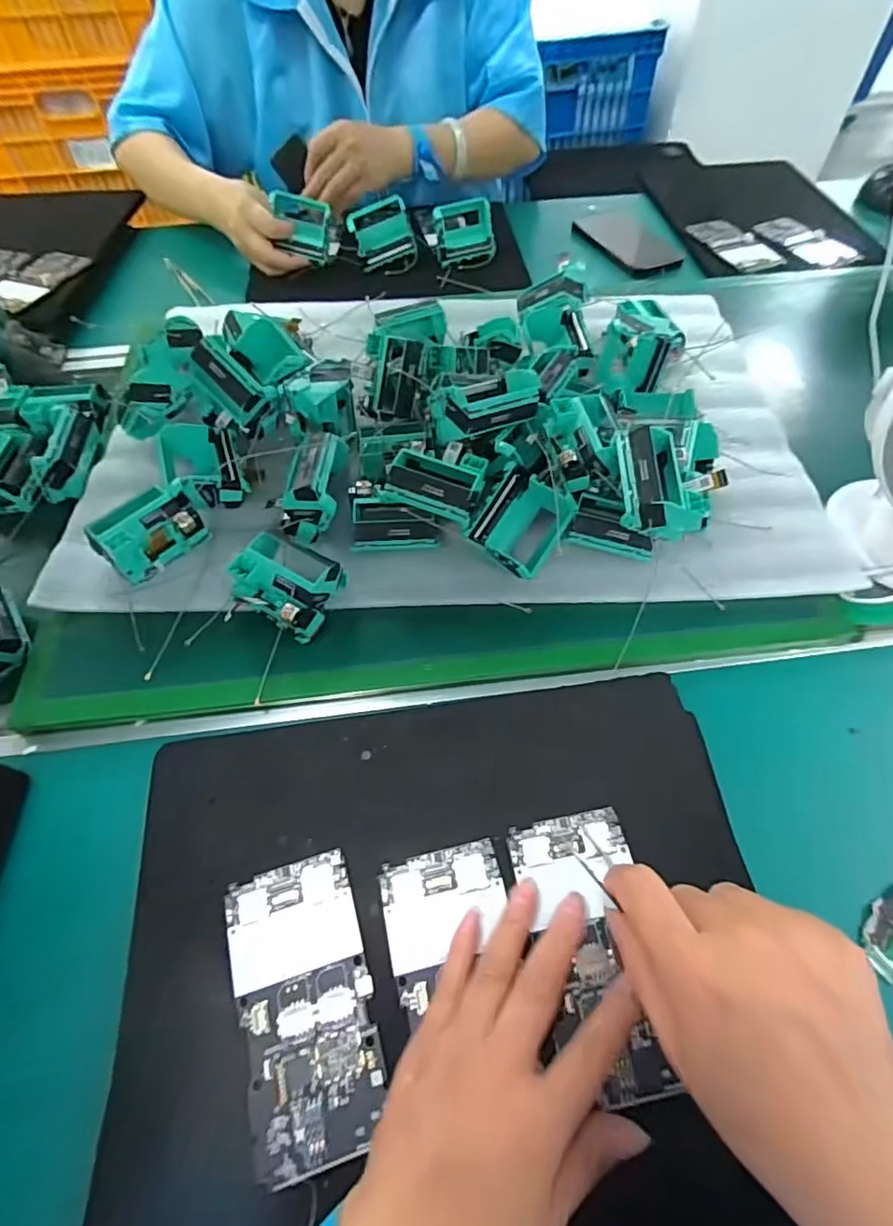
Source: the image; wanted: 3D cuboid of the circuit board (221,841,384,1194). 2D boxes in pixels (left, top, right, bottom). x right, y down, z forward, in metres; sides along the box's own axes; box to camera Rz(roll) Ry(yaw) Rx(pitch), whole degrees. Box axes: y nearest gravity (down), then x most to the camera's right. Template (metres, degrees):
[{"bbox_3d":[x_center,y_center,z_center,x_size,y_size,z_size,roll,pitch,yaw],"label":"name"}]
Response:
[{"bbox_3d":[-0.072,0.196,0.286,0.065,0.006,0.128,-16,59,-10],"label":"circuit board"}]

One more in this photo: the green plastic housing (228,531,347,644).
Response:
[{"bbox_3d":[-0.117,-0.022,0.411,0.068,0.039,0.057,26,61,15],"label":"green plastic housing"}]

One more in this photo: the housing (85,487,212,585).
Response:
[{"bbox_3d":[-0.230,-0.062,0.438,0.053,0.040,0.074,31,63,18],"label":"housing"}]

